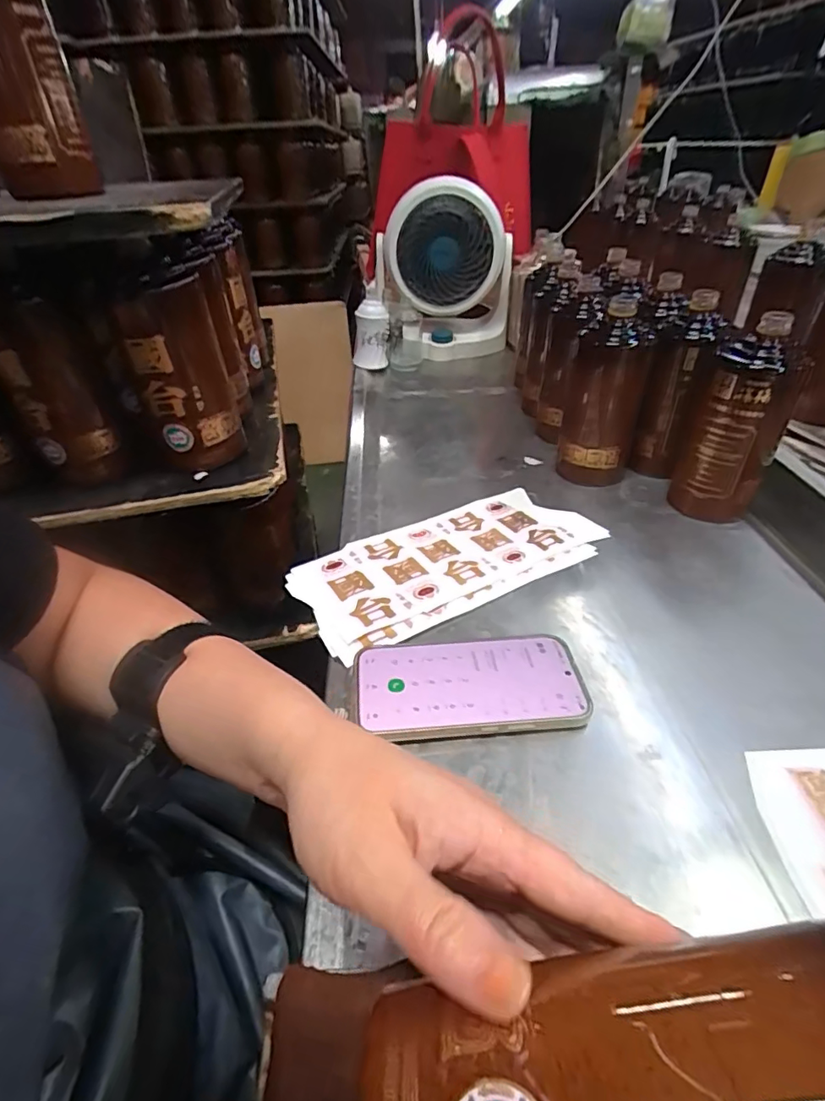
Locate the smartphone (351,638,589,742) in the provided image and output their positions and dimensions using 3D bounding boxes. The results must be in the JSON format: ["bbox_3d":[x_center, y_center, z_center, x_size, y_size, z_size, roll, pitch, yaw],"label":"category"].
[{"bbox_3d":[0.040,0.094,0.361,0.155,0.007,0.077,-3,40,-3],"label":"smartphone"}]

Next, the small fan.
[{"bbox_3d":[0.068,-0.471,0.909,0.249,0.269,0.136,-9,39,-7],"label":"small fan"}]

